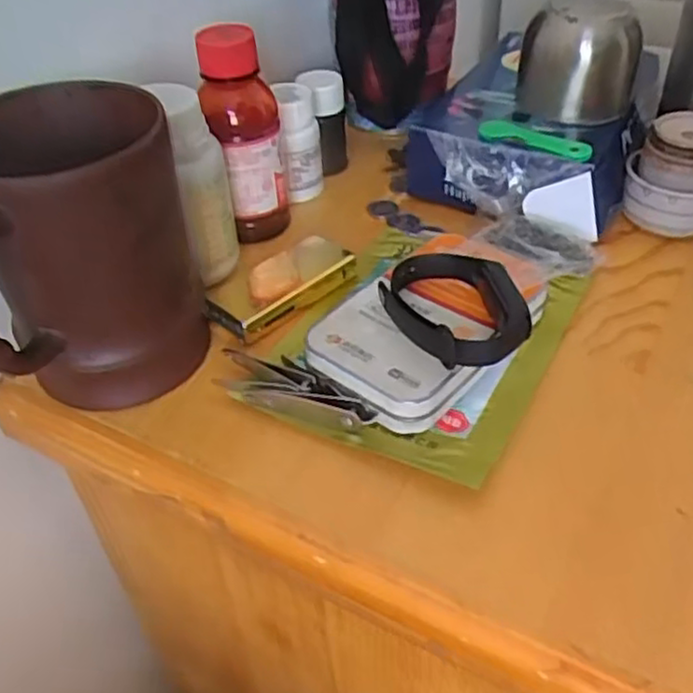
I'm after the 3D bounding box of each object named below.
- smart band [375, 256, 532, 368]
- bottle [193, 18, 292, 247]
[{"bbox_3d":[0.045,-0.017,0.305,0.049,0.020,0.067,-14,44,-14],"label":"smart band"},{"bbox_3d":[-0.053,-0.108,0.376,0.036,0.101,0.035,-6,43,-5],"label":"bottle"}]

